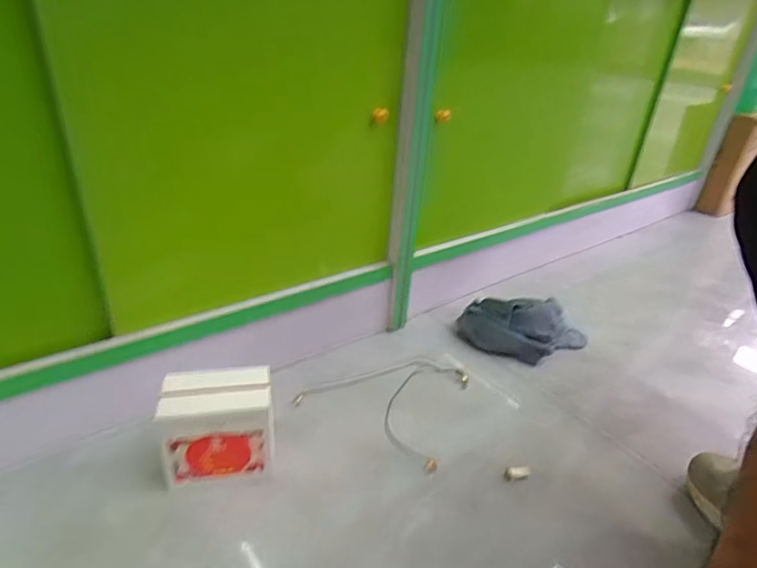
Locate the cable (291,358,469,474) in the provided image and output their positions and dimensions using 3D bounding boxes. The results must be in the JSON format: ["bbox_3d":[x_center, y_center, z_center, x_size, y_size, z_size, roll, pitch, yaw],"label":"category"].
[{"bbox_3d":[0.015,0.158,0.698,0.205,0.016,0.186,18,32,21],"label":"cable"}]

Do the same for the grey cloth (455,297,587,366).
[{"bbox_3d":[0.243,0.068,0.815,0.208,0.072,0.125,12,31,13],"label":"grey cloth"}]

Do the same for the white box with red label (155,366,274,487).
[{"bbox_3d":[-0.177,0.161,0.539,0.112,0.113,0.068,-5,31,-17],"label":"white box with red label"}]

